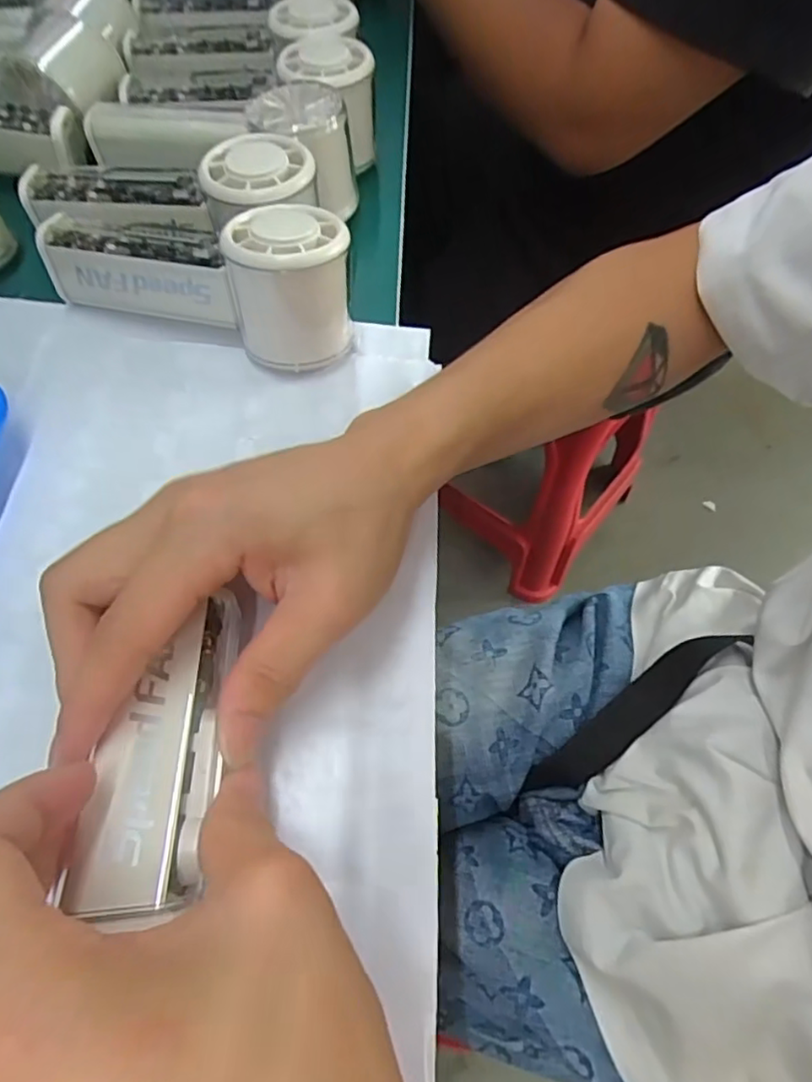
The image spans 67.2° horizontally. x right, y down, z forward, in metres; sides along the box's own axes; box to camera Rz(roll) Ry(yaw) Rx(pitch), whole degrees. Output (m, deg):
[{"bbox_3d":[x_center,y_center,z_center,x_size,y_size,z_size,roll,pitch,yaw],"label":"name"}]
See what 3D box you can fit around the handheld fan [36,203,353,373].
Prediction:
[{"bbox_3d":[-0.101,-0.136,0.299,0.153,0.059,0.058,18,60,7],"label":"handheld fan"}]

